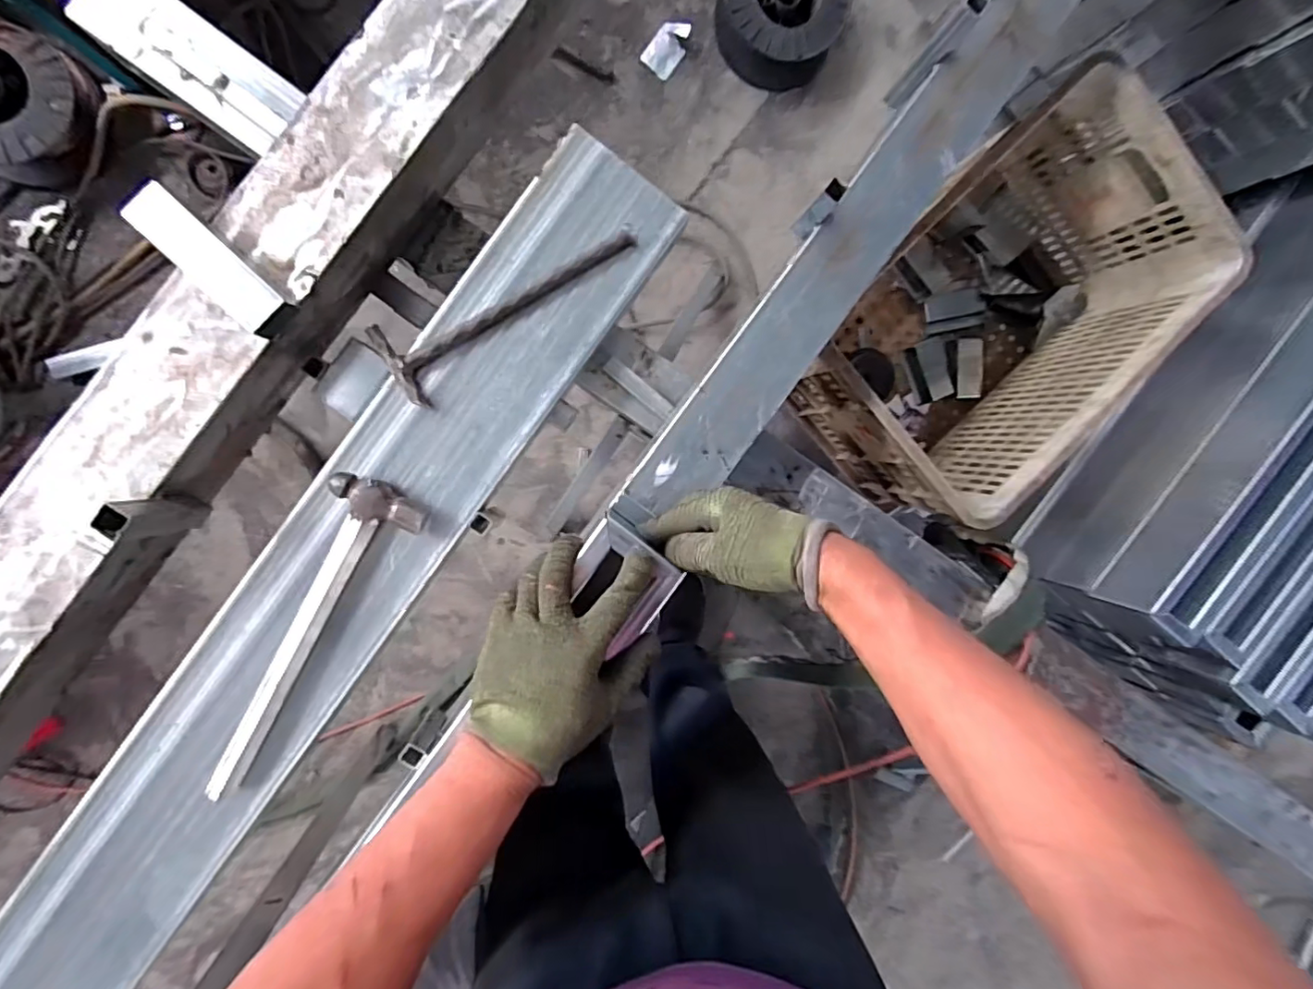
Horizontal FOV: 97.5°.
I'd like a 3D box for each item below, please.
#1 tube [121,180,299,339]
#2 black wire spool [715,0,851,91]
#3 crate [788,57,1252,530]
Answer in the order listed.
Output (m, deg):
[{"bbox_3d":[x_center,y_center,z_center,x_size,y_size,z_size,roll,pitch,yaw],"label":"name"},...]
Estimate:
[{"bbox_3d":[-0.378,-0.195,0.489,0.040,0.034,0.131,-45,99,-2],"label":"tube"},{"bbox_3d":[0.263,-1.016,1.206,0.254,0.129,0.232,-1,95,-7],"label":"black wire spool"},{"bbox_3d":[0.465,-0.253,0.848,0.510,0.269,0.348,-43,99,-2],"label":"crate"}]

